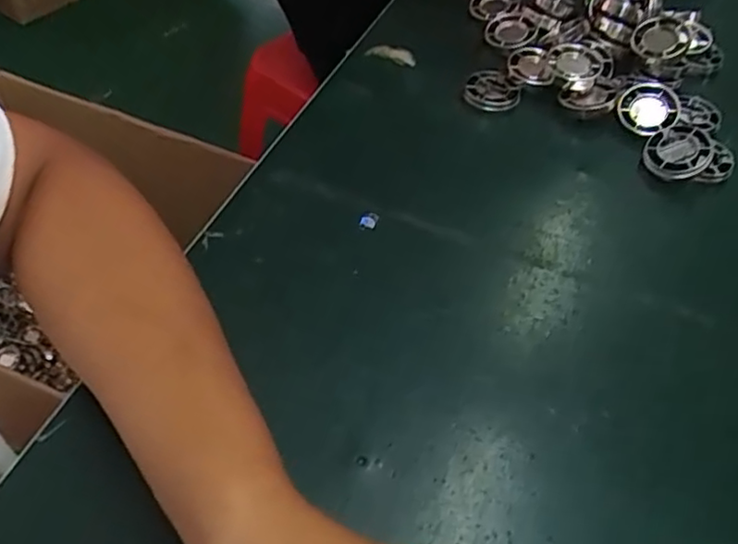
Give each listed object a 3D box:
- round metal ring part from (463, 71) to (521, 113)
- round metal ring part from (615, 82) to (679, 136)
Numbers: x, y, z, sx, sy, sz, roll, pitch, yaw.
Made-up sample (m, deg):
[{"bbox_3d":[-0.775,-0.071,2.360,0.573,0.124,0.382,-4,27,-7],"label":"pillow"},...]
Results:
[{"bbox_3d":[0.088,-0.127,0.470,0.036,0.012,0.032,20,52,12],"label":"round metal ring part"},{"bbox_3d":[0.193,-0.111,0.459,0.039,0.010,0.041,36,69,18],"label":"round metal ring part"}]

